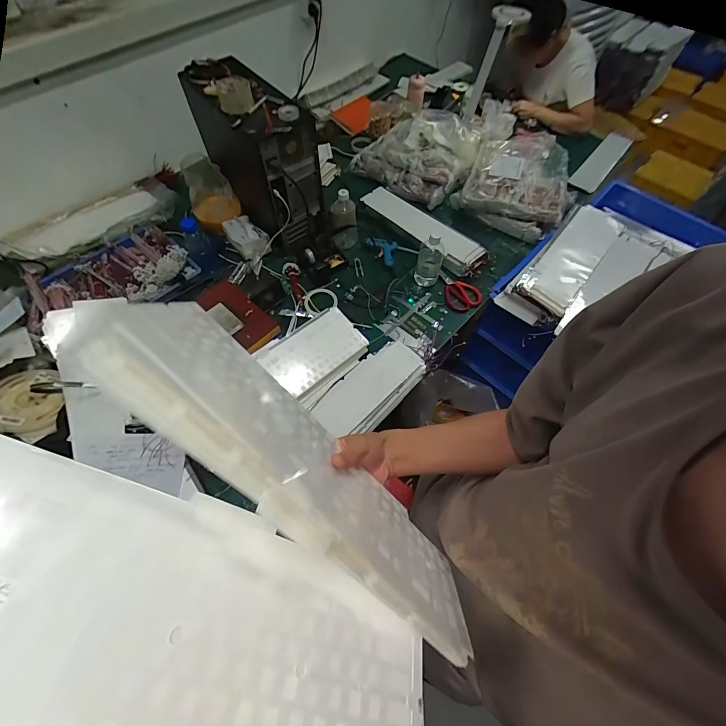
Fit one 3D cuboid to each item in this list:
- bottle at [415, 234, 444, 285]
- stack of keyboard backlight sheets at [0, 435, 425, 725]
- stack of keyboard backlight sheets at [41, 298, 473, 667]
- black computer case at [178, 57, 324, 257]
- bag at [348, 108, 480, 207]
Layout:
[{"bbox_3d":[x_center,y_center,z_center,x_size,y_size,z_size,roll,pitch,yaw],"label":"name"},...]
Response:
[{"bbox_3d":[0.195,-0.304,1.034,0.073,0.153,0.079,15,62,8],"label":"bottle"},{"bbox_3d":[-0.127,0.176,0.250,0.416,0.012,0.153,27,41,-19],"label":"stack of keyboard backlight sheets"},{"bbox_3d":[-0.056,0.094,0.355,0.433,0.168,0.024,44,107,-11],"label":"stack of keyboard backlight sheets"},{"bbox_3d":[-0.301,-0.604,1.047,0.192,0.317,0.418,-38,68,-19],"label":"black computer case"},{"bbox_3d":[0.210,-0.774,1.295,0.381,0.110,0.442,35,66,17],"label":"bag"}]

